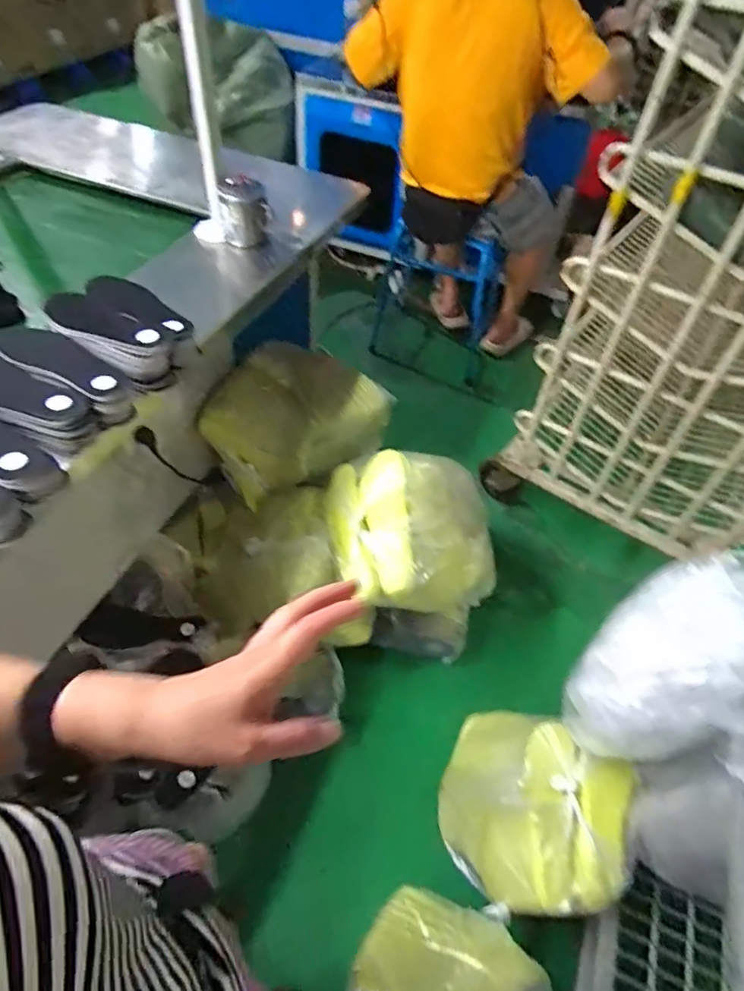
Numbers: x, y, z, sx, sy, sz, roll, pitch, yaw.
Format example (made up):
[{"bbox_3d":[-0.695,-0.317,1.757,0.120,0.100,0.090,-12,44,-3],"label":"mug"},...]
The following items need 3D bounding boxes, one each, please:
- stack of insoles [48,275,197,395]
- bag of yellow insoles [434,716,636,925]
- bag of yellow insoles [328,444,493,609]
[{"bbox_3d":[-0.374,-0.255,0.883,0.205,0.072,0.142,25,53,15],"label":"stack of insoles"},{"bbox_3d":[0.282,0.569,1.061,0.322,0.264,0.285,36,57,22],"label":"bag of yellow insoles"},{"bbox_3d":[0.086,0.069,1.246,0.358,0.269,0.307,-15,54,-16],"label":"bag of yellow insoles"}]

